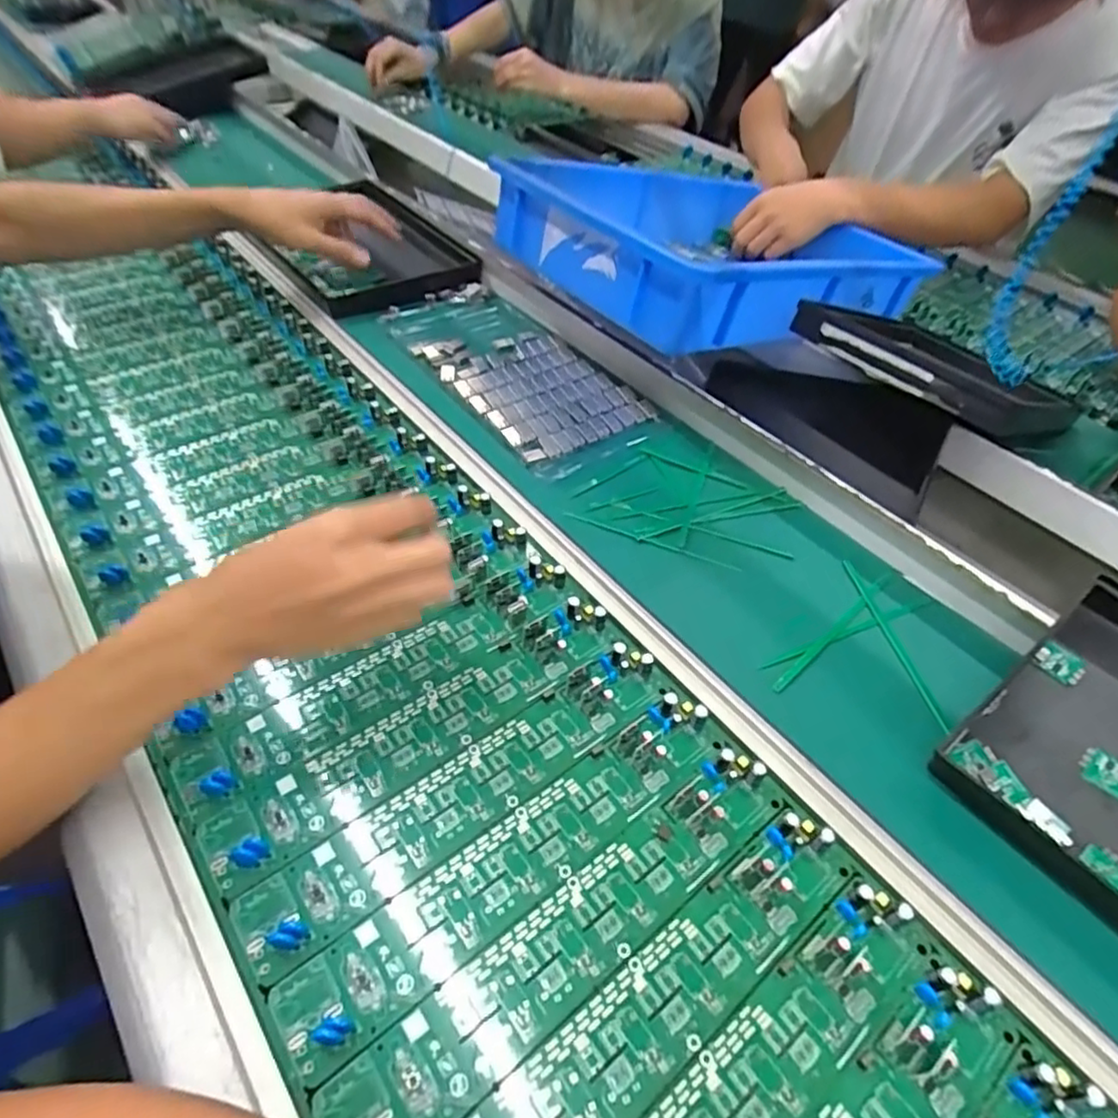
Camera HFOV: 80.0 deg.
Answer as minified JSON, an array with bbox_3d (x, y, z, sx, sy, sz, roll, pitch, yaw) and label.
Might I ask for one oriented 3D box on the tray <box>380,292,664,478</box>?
[{"bbox_3d":[-0.044,-0.189,0.661,0.142,0.013,0.309,-27,55,-26],"label":"tray"}]

